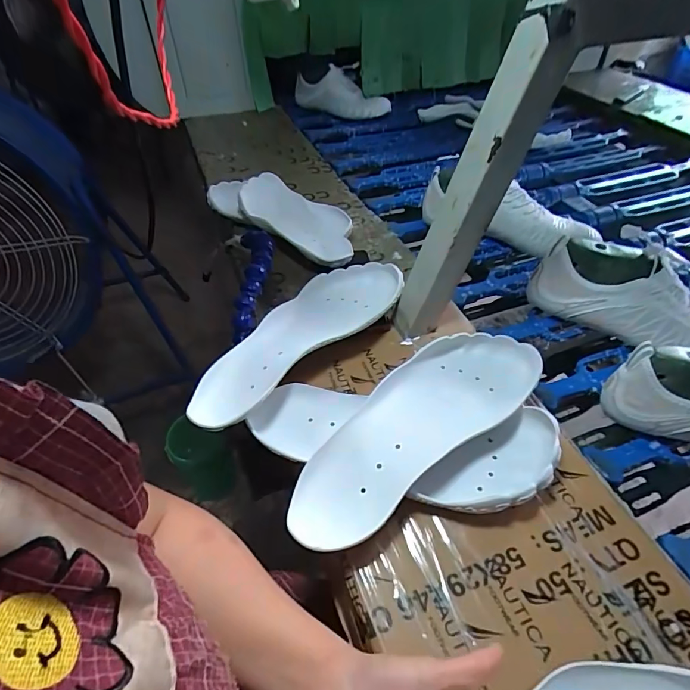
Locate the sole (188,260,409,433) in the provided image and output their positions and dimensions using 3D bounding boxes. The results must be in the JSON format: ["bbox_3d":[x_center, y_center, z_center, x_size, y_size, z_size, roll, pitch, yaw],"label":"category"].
[{"bbox_3d":[-0.046,-0.017,0.480,0.114,0.048,0.308,34,55,30],"label":"sole"}]

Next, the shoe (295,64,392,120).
[{"bbox_3d":[-0.005,-0.675,1.158,0.249,0.106,0.077,2,47,2],"label":"shoe"}]

